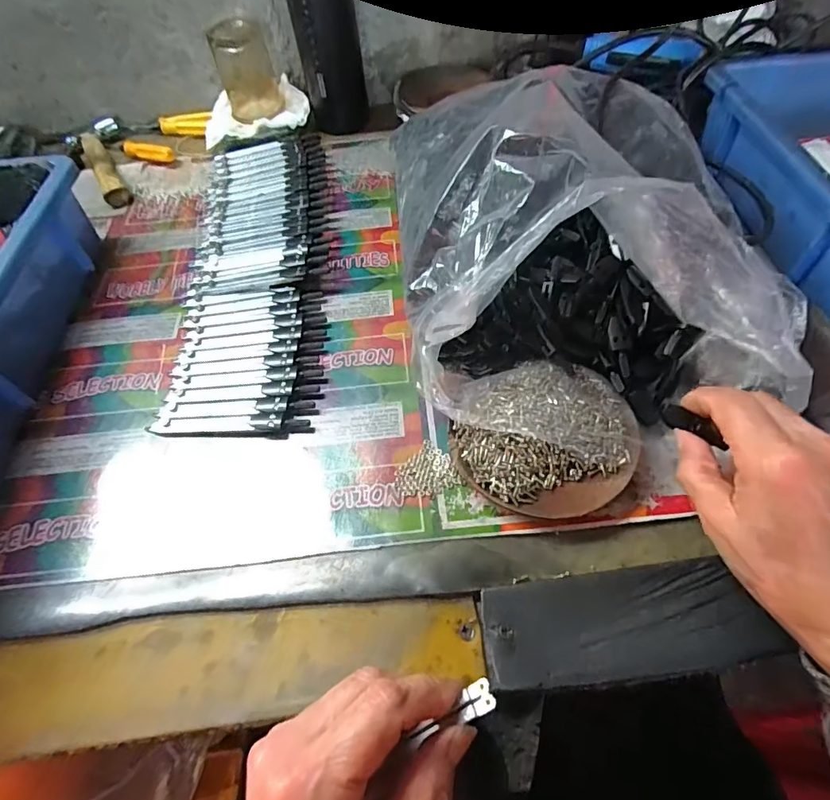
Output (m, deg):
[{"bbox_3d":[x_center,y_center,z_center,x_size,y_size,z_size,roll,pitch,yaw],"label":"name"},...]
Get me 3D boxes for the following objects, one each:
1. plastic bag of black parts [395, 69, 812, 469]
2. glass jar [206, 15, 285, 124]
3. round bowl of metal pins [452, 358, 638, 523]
[{"bbox_3d":[0.097,-0.109,0.322,0.205,0.127,0.279,0,56,4],"label":"plastic bag of black parts"},{"bbox_3d":[-0.179,-0.351,0.507,0.059,0.083,0.059,-2,56,3],"label":"glass jar"},{"bbox_3d":[0.084,0.021,0.297,0.116,0.032,0.099,-24,58,-12],"label":"round bowl of metal pins"}]

